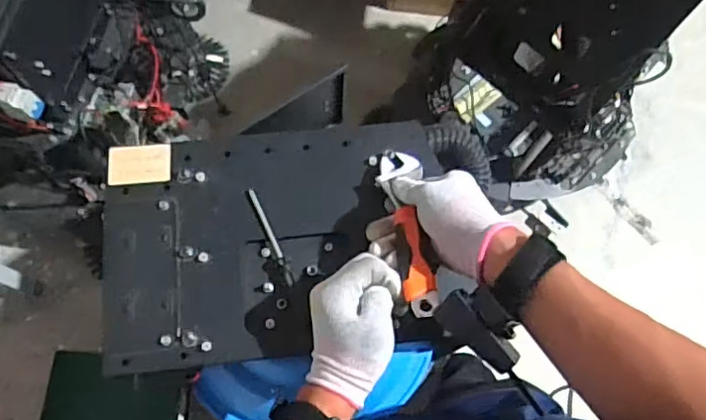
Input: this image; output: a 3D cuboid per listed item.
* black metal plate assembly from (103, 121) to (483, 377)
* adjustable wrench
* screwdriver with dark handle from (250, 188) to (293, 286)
[{"bbox_3d":[-0.074,0.027,0.572,0.319,0.019,0.219,-7,72,-4],"label":"black metal plate assembly"},{"bbox_3d":[0.052,0.011,0.530,0.041,0.021,0.184,-4,48,-3],"label":"adjustable wrench"},{"bbox_3d":[-0.080,0.026,0.577,0.007,0.008,0.104,-23,74,-9],"label":"screwdriver with dark handle"}]

